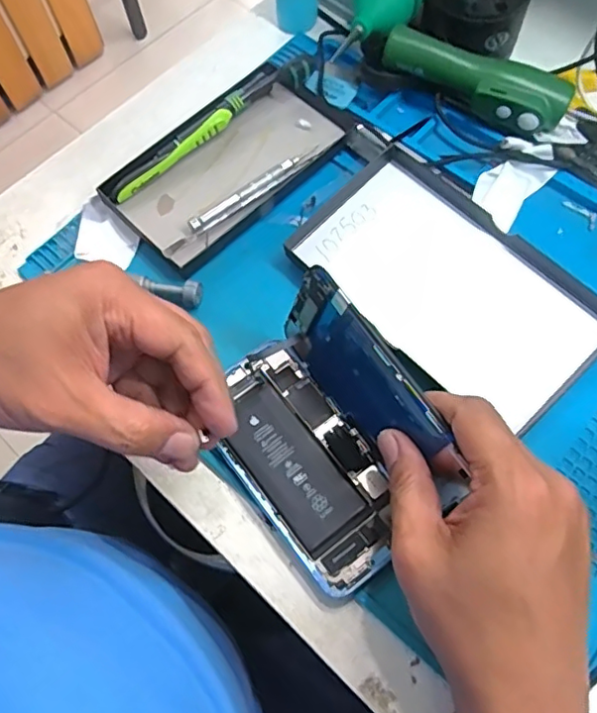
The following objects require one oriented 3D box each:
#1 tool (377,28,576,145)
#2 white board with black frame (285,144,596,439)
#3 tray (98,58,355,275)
[{"bbox_3d":[0.126,-0.197,0.410,0.132,0.038,0.030,23,69,12],"label":"tool"},{"bbox_3d":[0.098,-0.046,0.381,0.112,0.029,0.193,-38,70,-13],"label":"white board with black frame"},{"bbox_3d":[-0.048,-0.145,0.416,0.172,0.023,0.095,-42,71,-15],"label":"tray"}]

